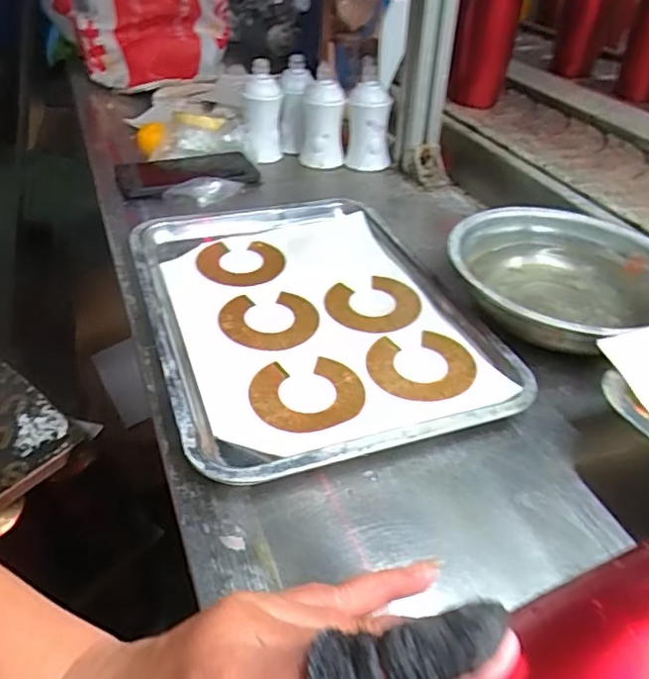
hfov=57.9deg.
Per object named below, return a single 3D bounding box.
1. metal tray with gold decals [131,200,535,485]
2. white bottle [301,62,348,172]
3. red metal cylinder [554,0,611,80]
[{"bbox_3d":[-0.012,-0.028,0.502,0.259,0.026,0.337,-12,42,-18],"label":"metal tray with gold decals"},{"bbox_3d":[-0.003,-0.282,0.759,0.058,0.104,0.054,-5,41,-5],"label":"white bottle"},{"bbox_3d":[0.473,-0.585,1.067,0.072,0.161,0.074,18,45,20],"label":"red metal cylinder"}]

